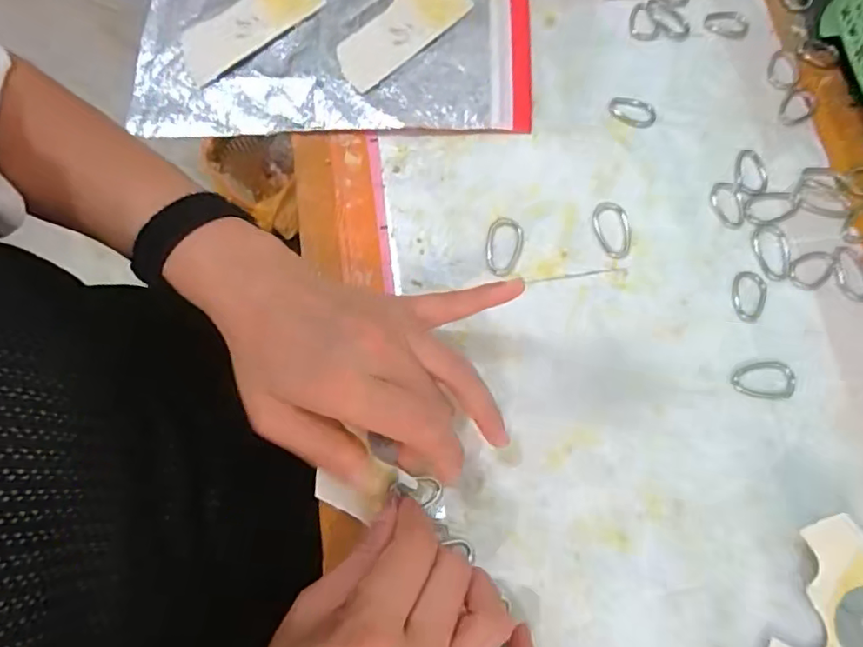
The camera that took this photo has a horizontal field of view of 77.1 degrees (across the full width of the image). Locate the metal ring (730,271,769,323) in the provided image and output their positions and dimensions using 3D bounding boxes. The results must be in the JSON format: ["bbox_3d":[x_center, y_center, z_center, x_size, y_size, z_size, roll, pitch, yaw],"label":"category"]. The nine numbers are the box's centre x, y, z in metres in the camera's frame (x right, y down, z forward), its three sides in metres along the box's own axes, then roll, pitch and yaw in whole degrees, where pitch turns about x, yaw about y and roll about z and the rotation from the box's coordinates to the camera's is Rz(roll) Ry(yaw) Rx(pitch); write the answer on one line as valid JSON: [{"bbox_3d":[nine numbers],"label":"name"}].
[{"bbox_3d":[0.180,-0.015,0.306,0.020,0.004,0.029,20,75,4],"label":"metal ring"}]

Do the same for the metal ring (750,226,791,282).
[{"bbox_3d":[0.199,-0.041,0.315,0.022,0.004,0.034,-7,75,-3],"label":"metal ring"}]

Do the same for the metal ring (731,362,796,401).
[{"bbox_3d":[0.179,0.031,0.292,0.033,0.004,0.021,1,75,-1],"label":"metal ring"}]

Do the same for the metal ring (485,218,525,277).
[{"bbox_3d":[0.041,-0.044,0.309,0.020,0.004,0.035,13,75,3],"label":"metal ring"}]

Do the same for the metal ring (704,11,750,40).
[{"bbox_3d":[0.196,-0.198,0.358,0.029,0.004,0.020,1,75,-1],"label":"metal ring"}]

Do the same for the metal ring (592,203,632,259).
[{"bbox_3d":[0.107,-0.055,0.316,0.022,0.005,0.034,-9,75,-4],"label":"metal ring"}]

